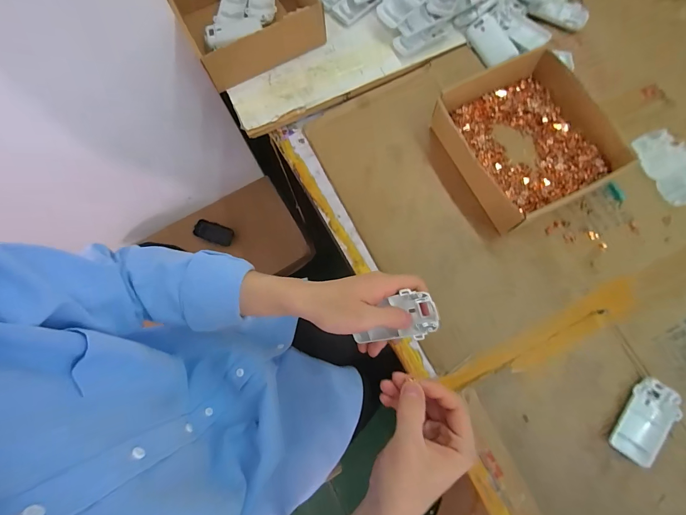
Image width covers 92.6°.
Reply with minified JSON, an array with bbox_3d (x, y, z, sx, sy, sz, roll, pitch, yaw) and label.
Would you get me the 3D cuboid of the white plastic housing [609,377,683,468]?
[{"bbox_3d":[0.360,0.193,0.390,0.051,0.018,0.097,37,80,11],"label":"white plastic housing"}]

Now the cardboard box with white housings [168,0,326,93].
[{"bbox_3d":[-0.158,-0.411,0.545,0.208,0.066,0.203,-25,75,-4],"label":"cardboard box with white housings"}]

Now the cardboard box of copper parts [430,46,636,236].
[{"bbox_3d":[0.260,-0.169,0.466,0.208,0.059,0.215,-25,75,-4],"label":"cardboard box of copper parts"}]

